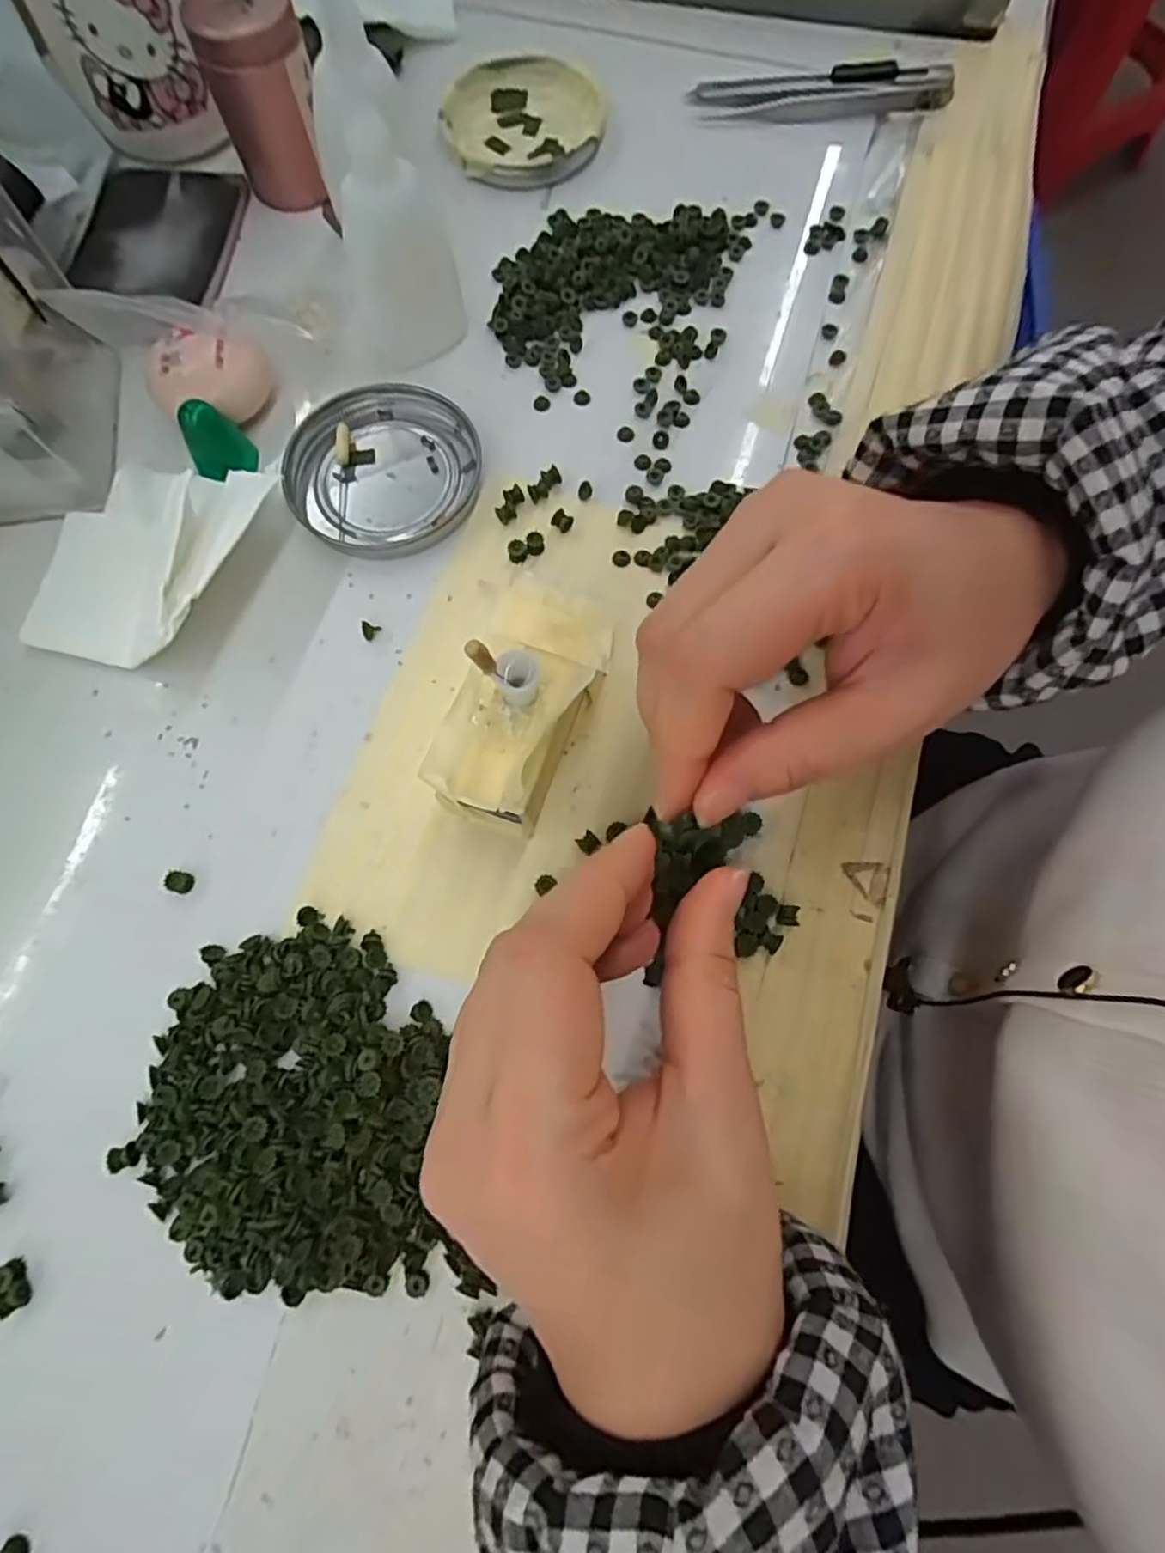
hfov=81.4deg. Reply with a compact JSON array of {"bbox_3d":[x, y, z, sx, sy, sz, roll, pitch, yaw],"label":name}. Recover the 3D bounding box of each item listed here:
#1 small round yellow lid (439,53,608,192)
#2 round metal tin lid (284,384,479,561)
[{"bbox_3d":[-0.029,-0.328,0.336,0.078,0.007,0.083,0,74,-1],"label":"small round yellow lid"},{"bbox_3d":[-0.082,-0.127,0.279,0.075,0.008,0.075,0,74,-1],"label":"round metal tin lid"}]

